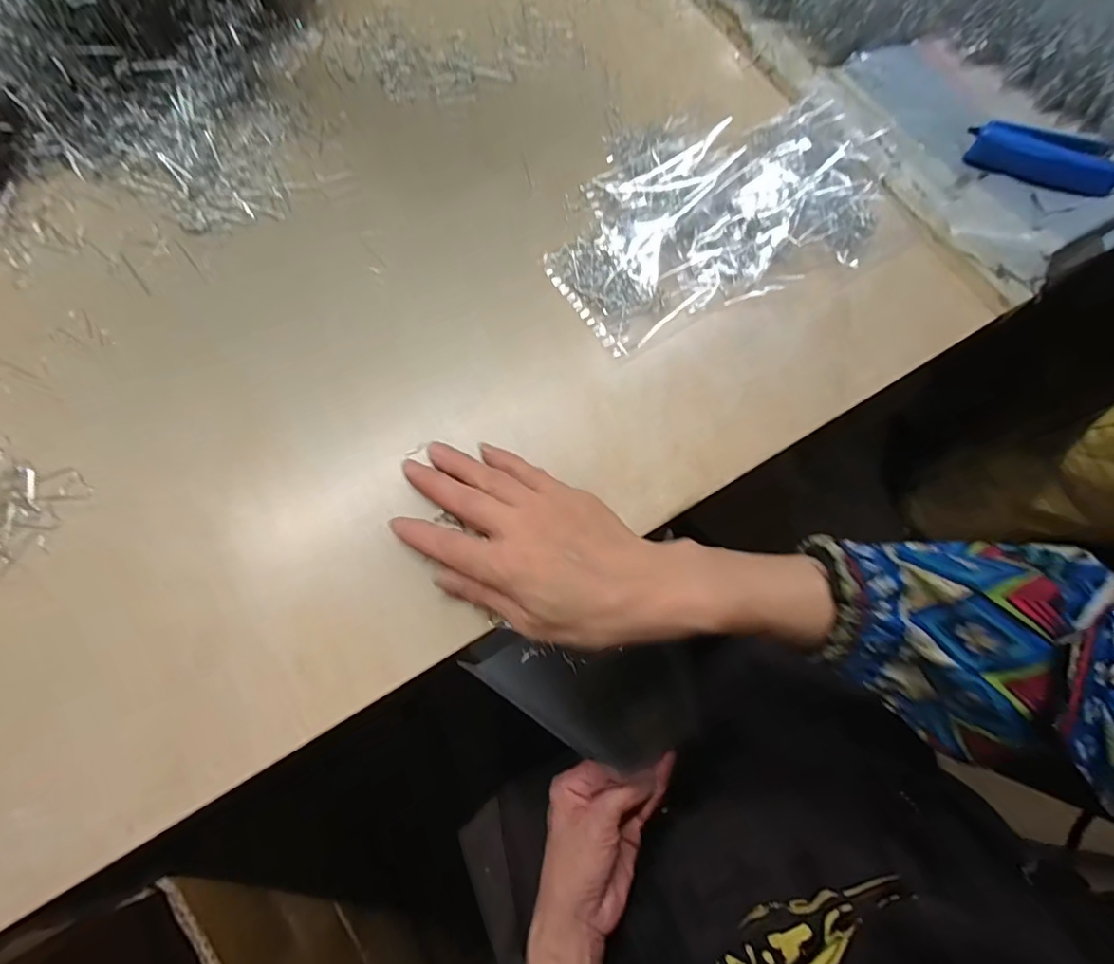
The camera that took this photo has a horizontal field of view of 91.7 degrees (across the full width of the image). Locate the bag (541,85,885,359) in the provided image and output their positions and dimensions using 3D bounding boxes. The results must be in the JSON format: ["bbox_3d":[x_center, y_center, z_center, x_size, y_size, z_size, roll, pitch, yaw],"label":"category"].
[{"bbox_3d":[0.121,-0.202,0.386,0.264,0.022,0.157,-23,76,-8],"label":"bag"}]

